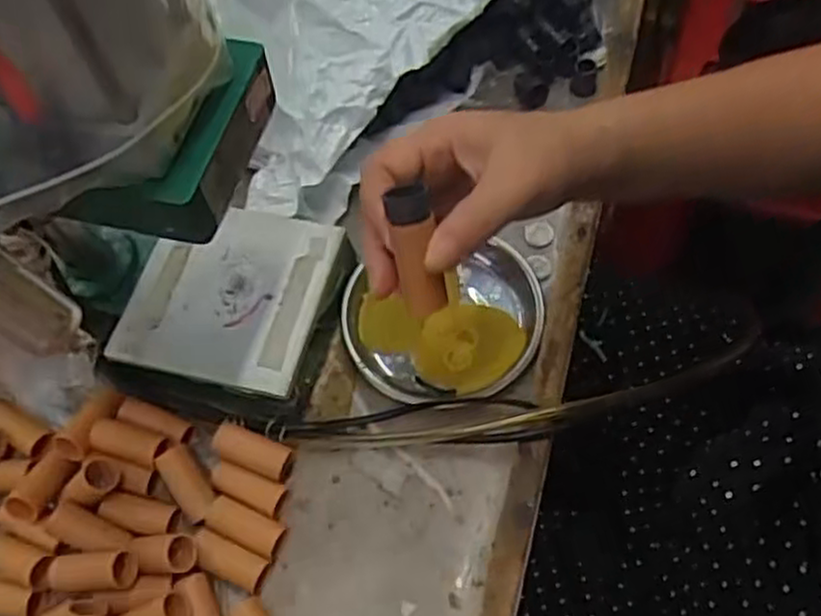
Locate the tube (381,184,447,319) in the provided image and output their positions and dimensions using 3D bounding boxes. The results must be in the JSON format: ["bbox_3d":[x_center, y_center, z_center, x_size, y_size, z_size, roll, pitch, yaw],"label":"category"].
[{"bbox_3d":[0.003,-0.025,0.340,0.018,0.057,0.016,-9,20,-1],"label":"tube"}]

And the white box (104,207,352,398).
[{"bbox_3d":[-0.111,-0.008,0.492,0.120,0.037,0.123,12,63,10],"label":"white box"}]

